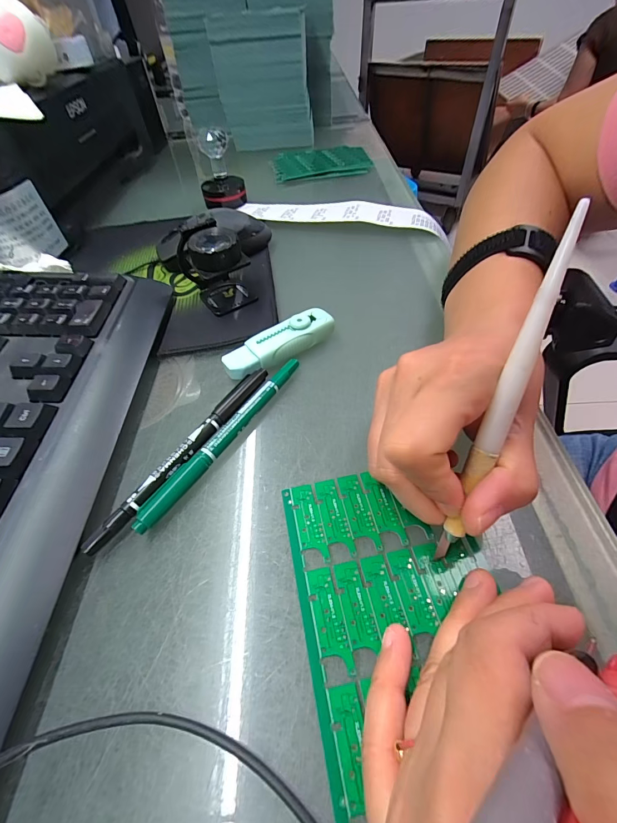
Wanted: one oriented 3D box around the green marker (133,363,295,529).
[{"bbox_3d":[-0.048,0.013,0.210,0.015,0.012,0.138,27,58,23],"label":"green marker"}]

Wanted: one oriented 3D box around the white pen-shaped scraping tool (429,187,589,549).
[{"bbox_3d":[0.077,-0.003,0.138,0.008,0.139,0.004,20,14,19],"label":"white pen-shaped scraping tool"}]

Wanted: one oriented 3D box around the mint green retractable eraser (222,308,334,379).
[{"bbox_3d":[-0.021,-0.049,0.252,0.084,0.019,0.025,-29,55,-18],"label":"mint green retractable eraser"}]

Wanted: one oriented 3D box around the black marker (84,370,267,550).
[{"bbox_3d":[-0.070,0.021,0.205,0.011,0.011,0.140,24,57,22],"label":"black marker"}]

